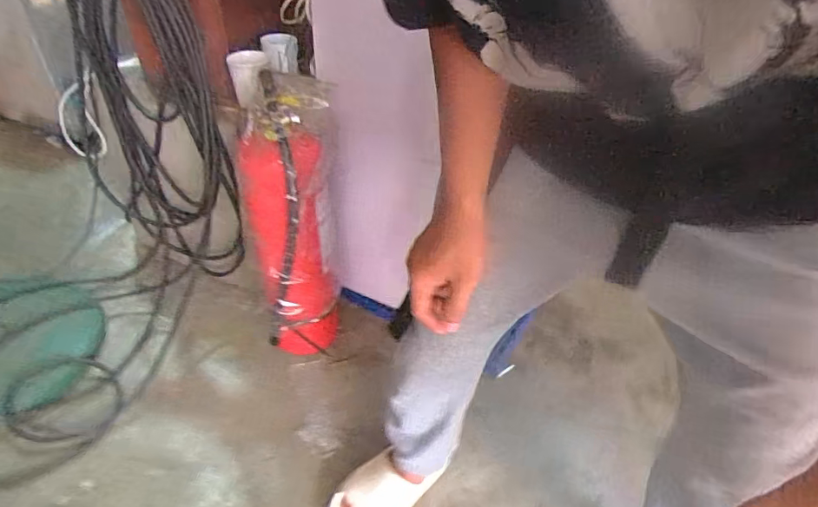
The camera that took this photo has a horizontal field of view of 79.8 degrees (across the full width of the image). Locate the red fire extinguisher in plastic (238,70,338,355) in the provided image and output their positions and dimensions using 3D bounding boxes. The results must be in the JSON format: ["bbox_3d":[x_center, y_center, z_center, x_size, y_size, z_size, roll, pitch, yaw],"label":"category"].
[{"bbox_3d":[-0.233,-0.041,0.993,0.158,0.570,0.155,-8,42,-13],"label":"red fire extinguisher in plastic"}]

